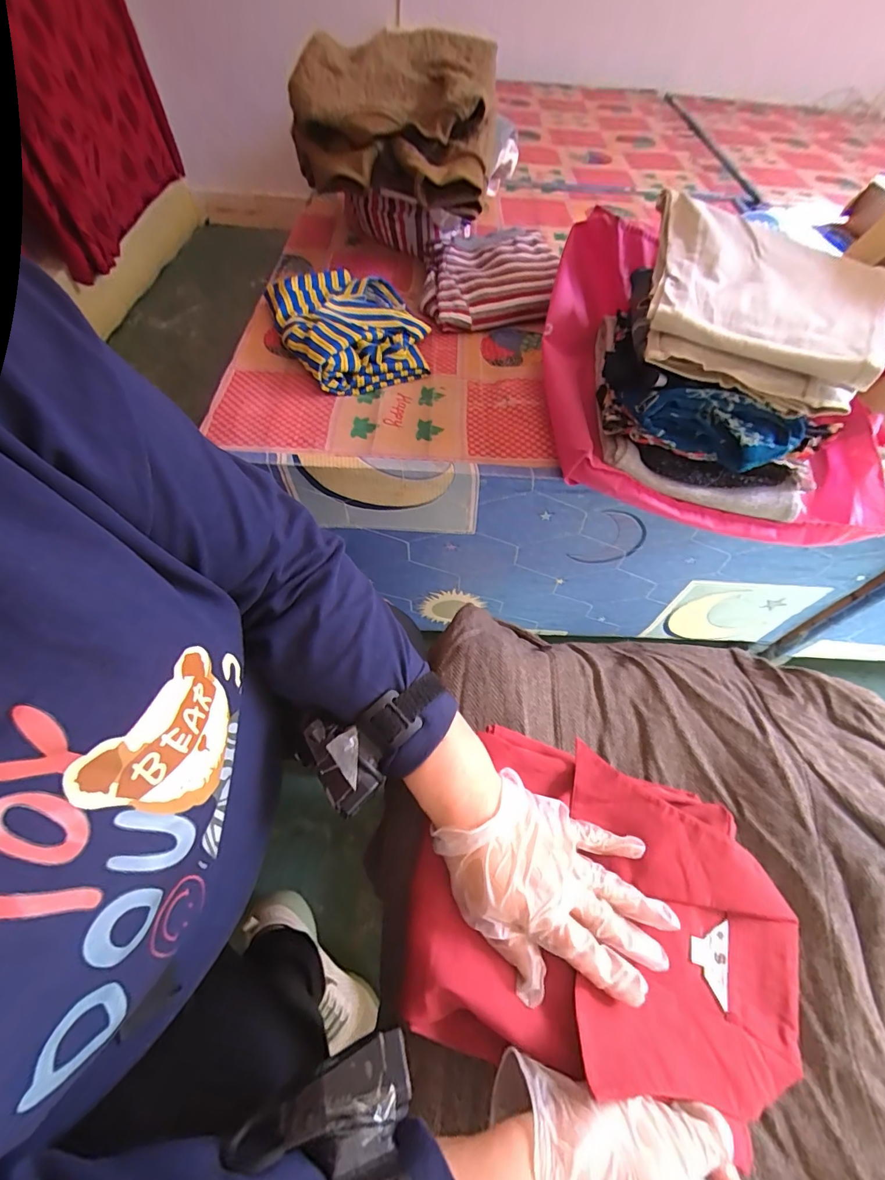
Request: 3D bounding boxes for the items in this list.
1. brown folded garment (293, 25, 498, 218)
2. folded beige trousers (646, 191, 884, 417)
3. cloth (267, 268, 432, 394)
[{"bbox_3d":[-0.062,-0.715,0.684,0.282,0.131,0.286,12,58,4],"label":"brown folded garment"},{"bbox_3d":[0.324,-0.312,0.474,0.239,0.063,0.265,20,59,9],"label":"folded beige trousers"},{"bbox_3d":[-0.134,-0.387,0.652,0.196,0.049,0.256,-20,61,-15],"label":"cloth"}]

